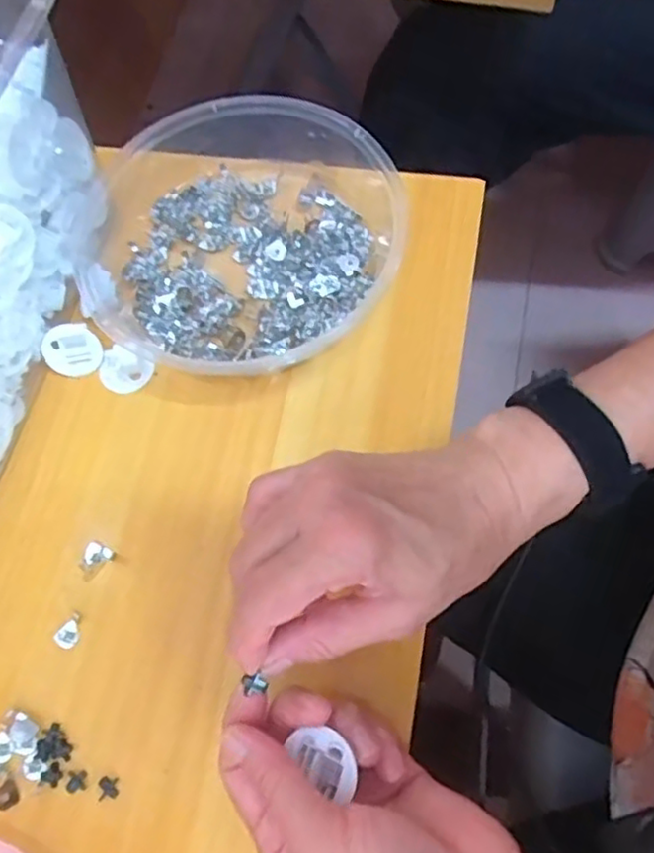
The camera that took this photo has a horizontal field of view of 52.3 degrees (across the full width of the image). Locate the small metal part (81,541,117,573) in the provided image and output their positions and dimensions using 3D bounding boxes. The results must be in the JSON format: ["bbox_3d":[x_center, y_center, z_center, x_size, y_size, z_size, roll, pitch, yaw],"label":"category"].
[{"bbox_3d":[-0.124,0.071,0.356,0.016,0.004,0.016,24,74,13],"label":"small metal part"}]

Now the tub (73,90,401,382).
[{"bbox_3d":[-0.055,-0.110,0.396,0.190,0.046,0.176,-2,69,5],"label":"tub"}]

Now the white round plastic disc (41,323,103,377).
[{"bbox_3d":[-0.151,-0.045,0.396,0.032,0.005,0.031,-7,112,-17],"label":"white round plastic disc"}]

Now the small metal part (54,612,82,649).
[{"bbox_3d":[-0.133,0.106,0.345,0.012,0.004,0.018,25,74,14],"label":"small metal part"}]

